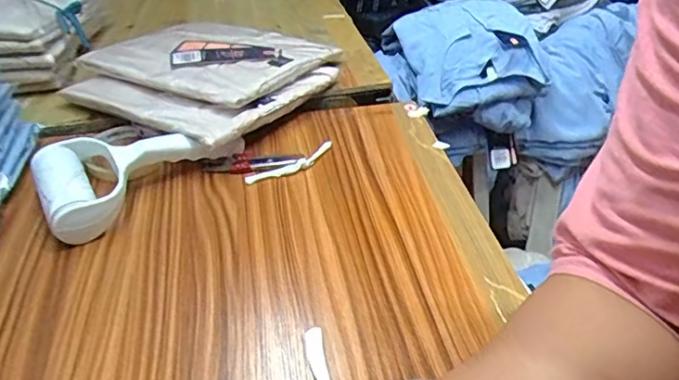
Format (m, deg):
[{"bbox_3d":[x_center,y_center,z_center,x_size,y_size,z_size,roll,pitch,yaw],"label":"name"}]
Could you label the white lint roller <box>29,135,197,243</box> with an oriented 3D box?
[{"bbox_3d":[-0.201,-0.014,0.484,0.136,0.047,0.112,-23,42,-25],"label":"white lint roller"}]

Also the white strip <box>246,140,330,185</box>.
[{"bbox_3d":[-0.045,-0.027,0.524,0.101,0.008,0.023,-27,40,-27],"label":"white strip"}]

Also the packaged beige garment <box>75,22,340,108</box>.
[{"bbox_3d":[-0.152,-0.168,0.635,0.231,0.028,0.199,18,42,25],"label":"packaged beige garment"}]

